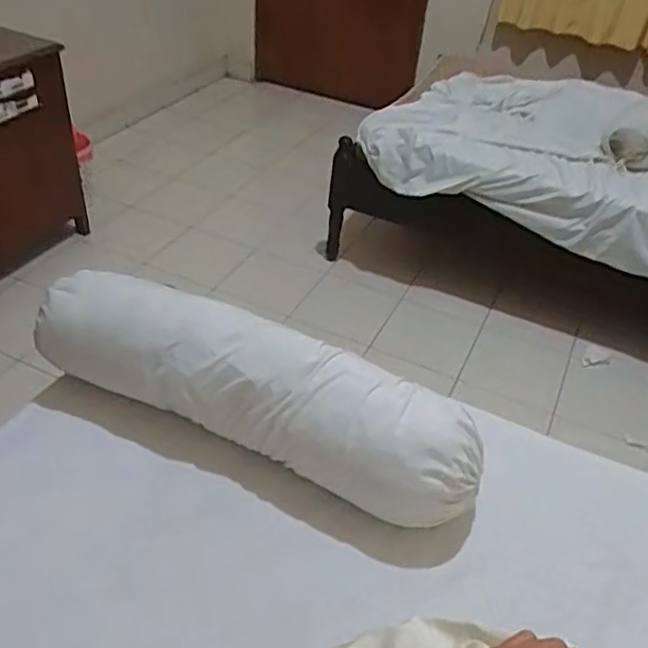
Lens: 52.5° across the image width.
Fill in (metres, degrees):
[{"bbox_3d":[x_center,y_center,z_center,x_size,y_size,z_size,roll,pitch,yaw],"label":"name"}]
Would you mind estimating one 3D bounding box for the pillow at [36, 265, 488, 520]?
[{"bbox_3d":[-0.120,0.091,1.073,0.761,0.152,0.166,19,42,17],"label":"pillow"}]

